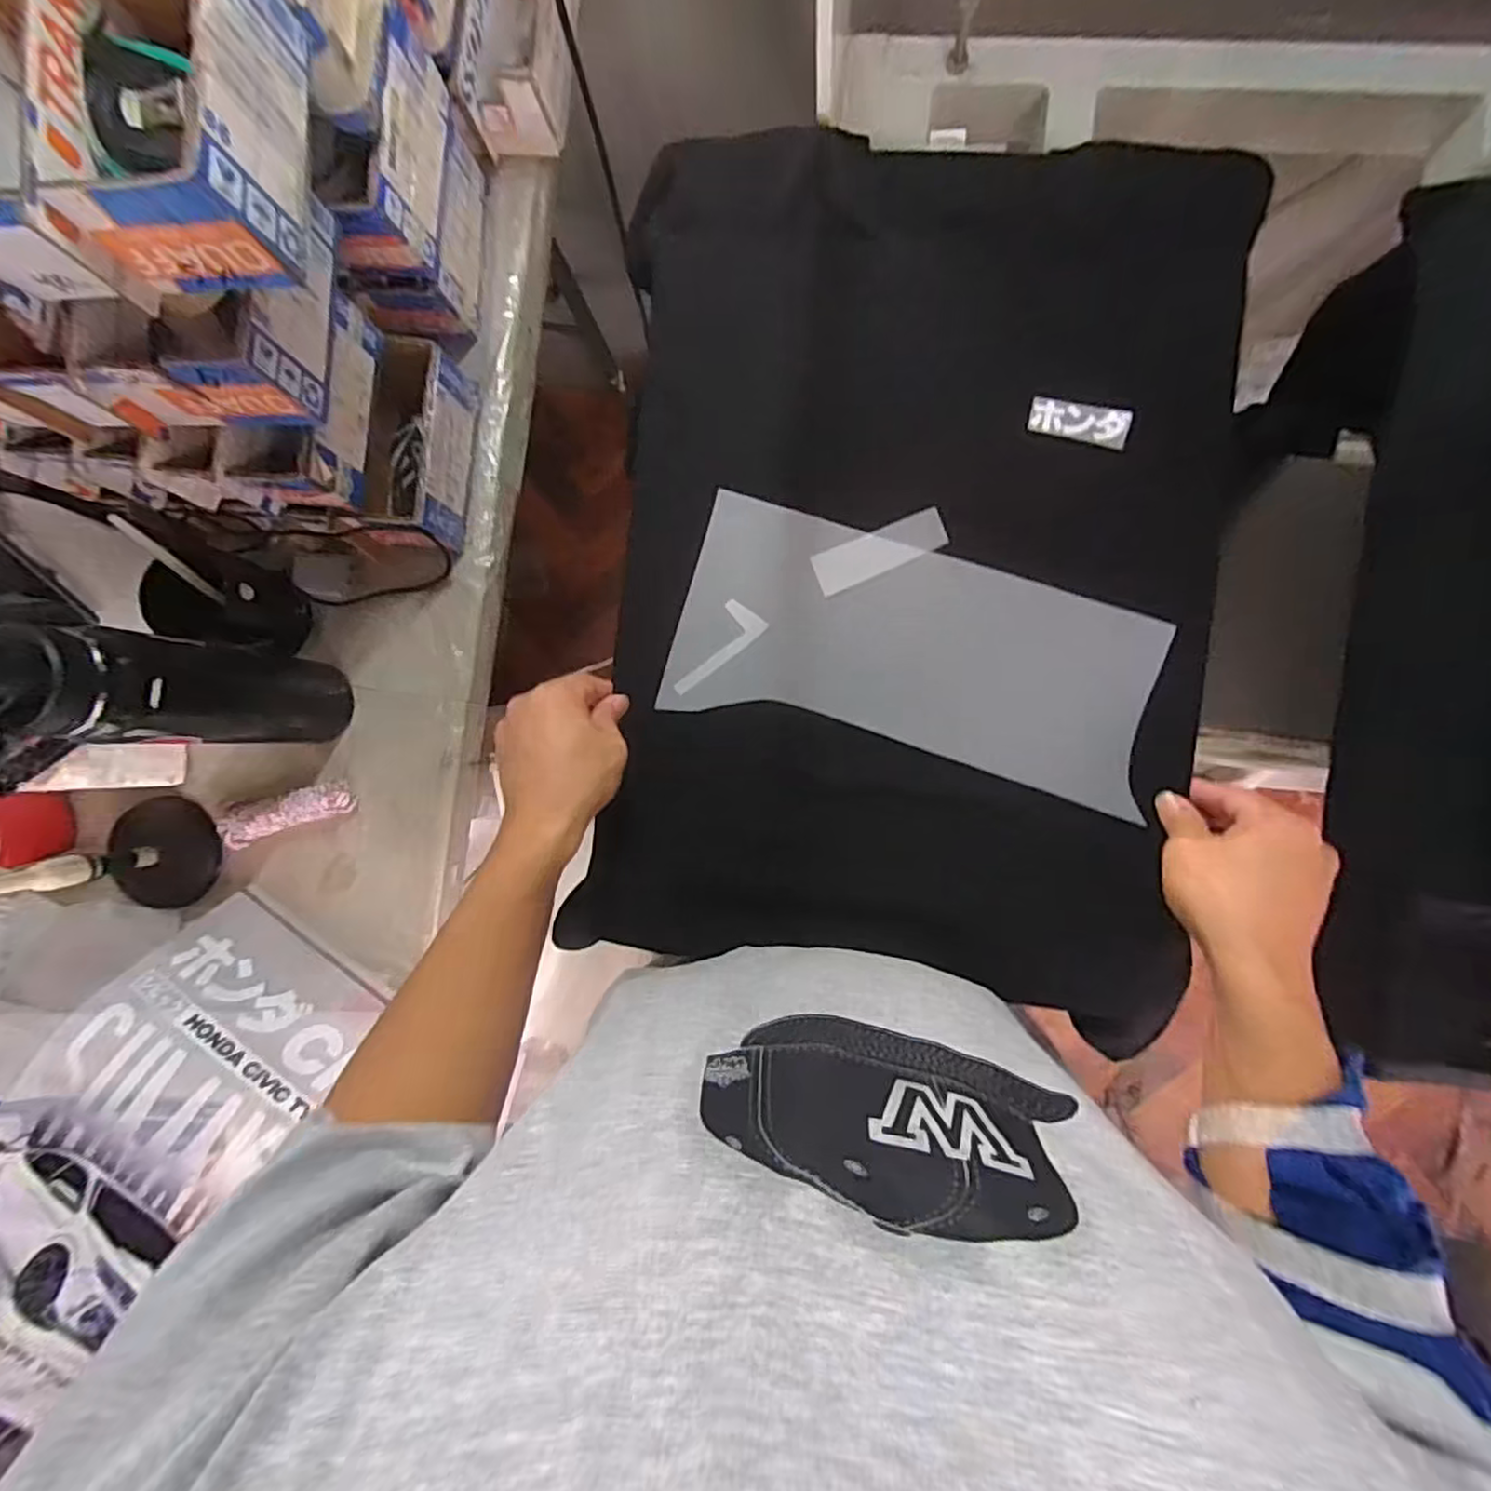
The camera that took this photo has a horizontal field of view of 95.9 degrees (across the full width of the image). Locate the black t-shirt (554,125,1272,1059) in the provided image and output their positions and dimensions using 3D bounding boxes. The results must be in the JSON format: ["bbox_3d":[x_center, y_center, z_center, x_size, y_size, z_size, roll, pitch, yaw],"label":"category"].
[{"bbox_3d":[0.115,-0.124,0.472,0.402,0.049,0.588,7,89,5],"label":"black t-shirt"}]

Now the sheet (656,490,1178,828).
[{"bbox_3d":[0.115,-0.067,0.470,0.317,0.024,0.152,17,90,5],"label":"sheet"}]

